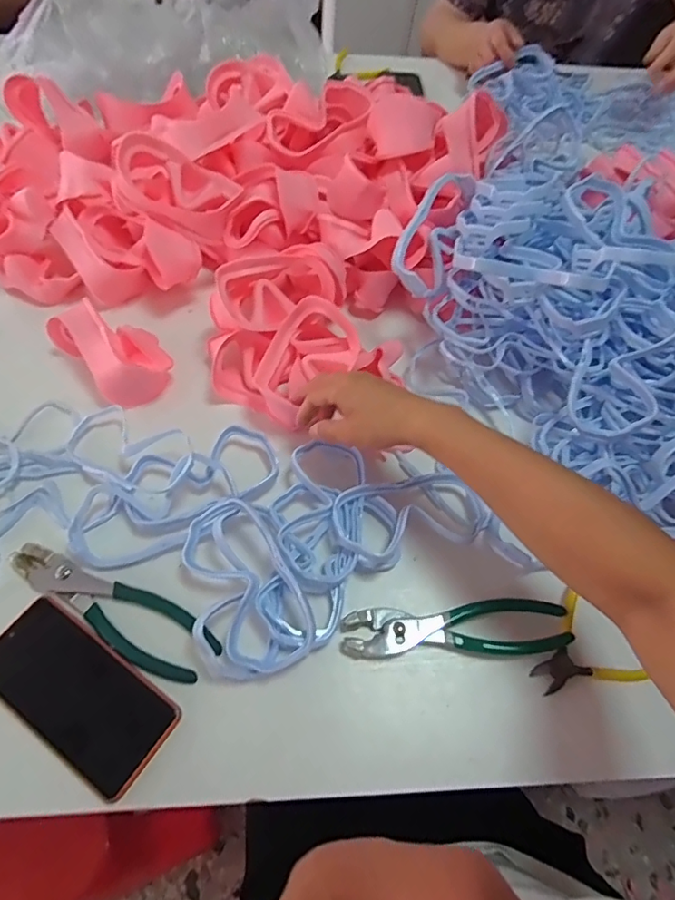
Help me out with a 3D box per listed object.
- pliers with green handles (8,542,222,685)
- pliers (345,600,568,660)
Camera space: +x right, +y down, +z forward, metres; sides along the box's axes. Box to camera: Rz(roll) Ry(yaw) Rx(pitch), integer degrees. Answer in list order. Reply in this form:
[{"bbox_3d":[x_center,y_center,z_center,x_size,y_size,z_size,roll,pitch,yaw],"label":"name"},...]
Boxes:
[{"bbox_3d":[-0.199,0.136,0.449,0.201,0.009,0.053,27,61,11],"label":"pliers with green handles"},{"bbox_3d":[0.104,0.160,0.453,0.197,0.011,0.045,-1,60,-5],"label":"pliers"}]

